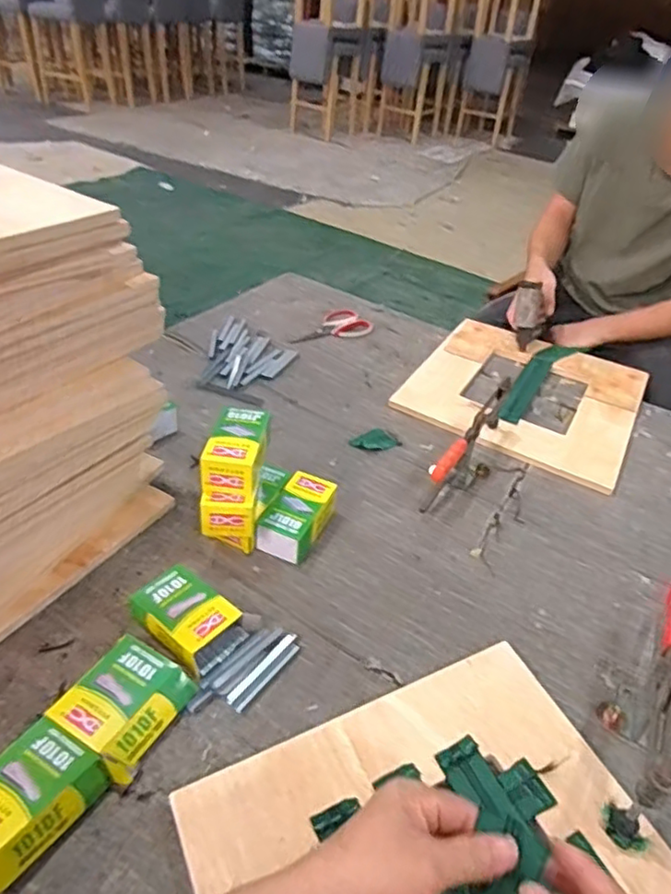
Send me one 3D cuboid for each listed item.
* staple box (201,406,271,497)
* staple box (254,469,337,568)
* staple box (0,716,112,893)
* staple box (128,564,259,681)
[{"bbox_3d":[-0.124,0.002,0.804,0.071,0.048,0.125,8,37,1],"label":"staple box"},{"bbox_3d":[-0.051,0.094,0.857,0.067,0.053,0.130,19,39,15],"label":"staple box"},{"bbox_3d":[-0.279,0.314,0.546,0.090,0.038,0.130,24,40,21],"label":"staple box"},{"bbox_3d":[-0.165,0.192,0.721,0.123,0.031,0.091,28,42,25],"label":"staple box"}]

